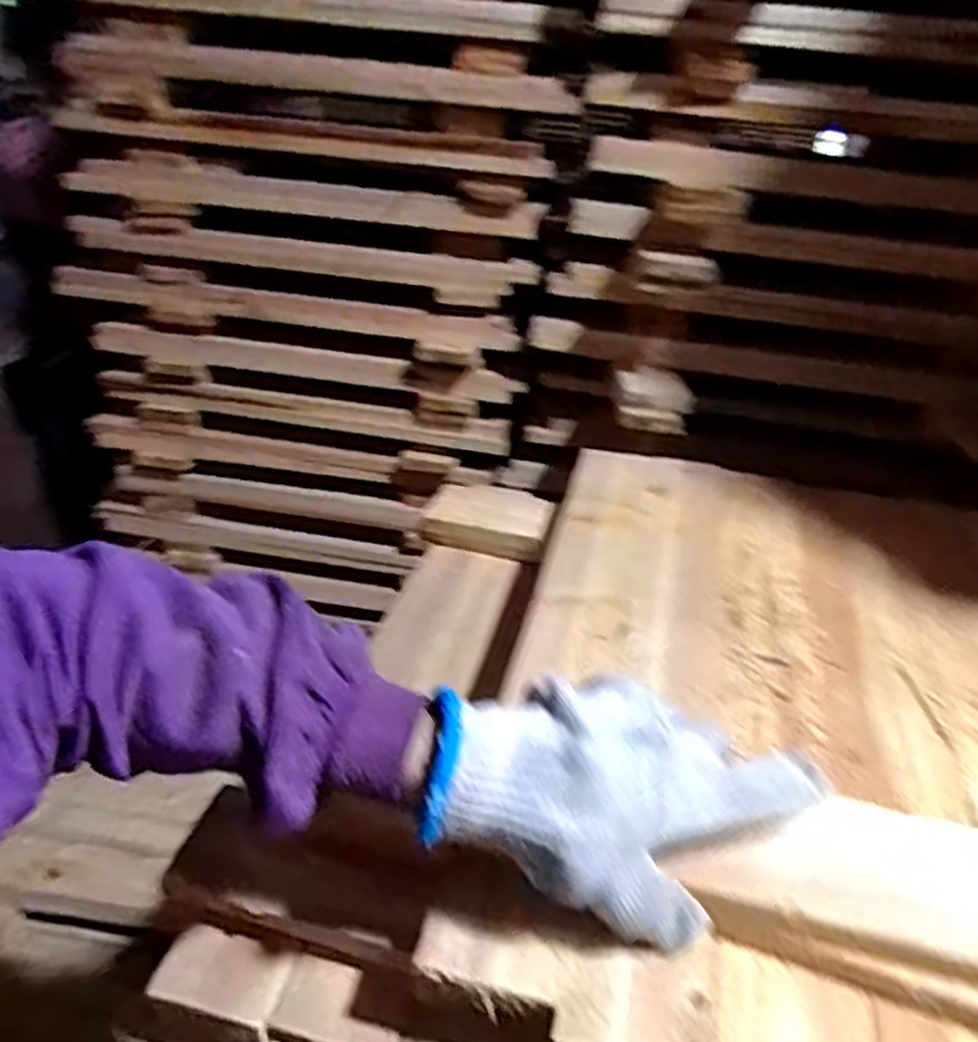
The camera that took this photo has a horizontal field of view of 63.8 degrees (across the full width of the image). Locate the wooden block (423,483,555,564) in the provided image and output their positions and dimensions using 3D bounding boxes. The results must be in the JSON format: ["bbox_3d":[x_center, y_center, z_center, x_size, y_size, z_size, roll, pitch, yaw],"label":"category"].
[{"bbox_3d":[0.001,-0.003,0.700,0.109,0.029,0.073,11,27,8],"label":"wooden block"}]

